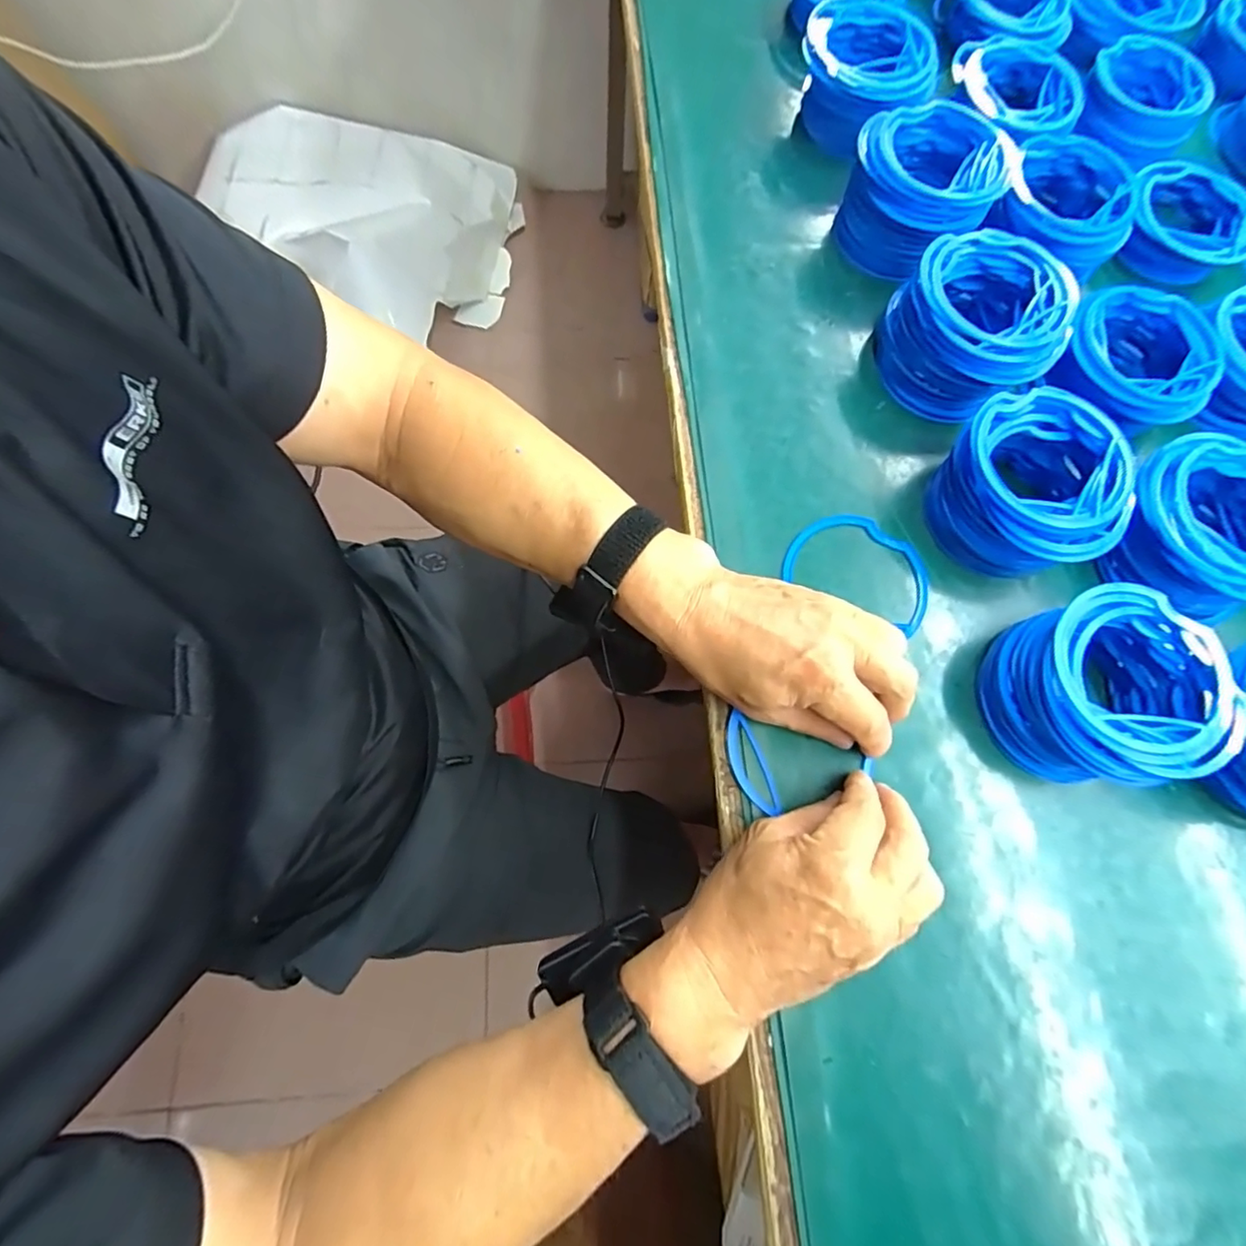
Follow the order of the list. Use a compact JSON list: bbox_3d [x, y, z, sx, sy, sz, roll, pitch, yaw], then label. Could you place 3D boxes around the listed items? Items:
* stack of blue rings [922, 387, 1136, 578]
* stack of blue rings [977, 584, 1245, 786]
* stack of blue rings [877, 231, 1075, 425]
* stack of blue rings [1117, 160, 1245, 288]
[{"bbox_3d":[0.257,-0.088,0.364,0.103,0.050,0.106,22,75,4],"label":"stack of blue rings"},{"bbox_3d":[0.279,0.038,0.331,0.116,0.047,0.105,-19,76,-7],"label":"stack of blue rings"},{"bbox_3d":[0.240,-0.206,0.396,0.108,0.055,0.107,39,76,9],"label":"stack of blue rings"},{"bbox_3d":[0.446,-0.321,0.457,0.097,0.040,0.088,22,75,4],"label":"stack of blue rings"}]

